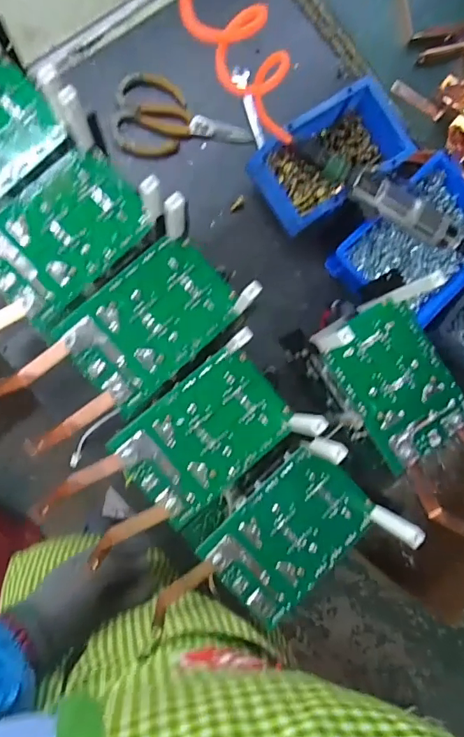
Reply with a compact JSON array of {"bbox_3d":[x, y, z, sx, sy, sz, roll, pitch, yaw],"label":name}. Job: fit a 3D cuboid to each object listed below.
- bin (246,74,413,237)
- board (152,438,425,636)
[{"bbox_3d":[0.123,-0.266,0.598,0.185,0.063,0.117,-35,92,-8],"label":"bin"},{"bbox_3d":[0.046,0.184,0.452,0.229,0.090,0.113,-42,93,-7],"label":"board"}]

